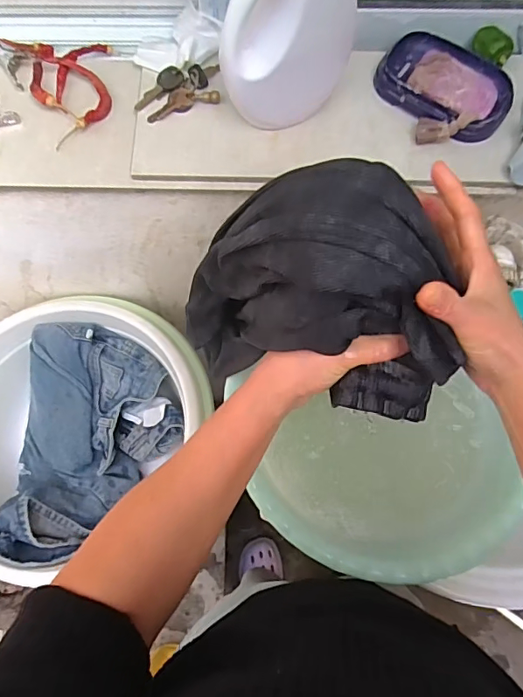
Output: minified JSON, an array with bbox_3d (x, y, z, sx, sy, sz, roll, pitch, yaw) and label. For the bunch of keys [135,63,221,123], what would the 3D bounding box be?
[{"bbox_3d":[-0.093,-0.289,0.541,0.094,0.018,0.053,-18,71,-7],"label":"bunch of keys"}]

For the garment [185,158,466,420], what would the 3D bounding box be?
[{"bbox_3d":[0.034,-0.011,0.399,0.166,0.246,0.162,-14,71,-6],"label":"garment"}]

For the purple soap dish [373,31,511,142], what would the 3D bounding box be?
[{"bbox_3d":[0.203,-0.293,0.539,0.146,0.024,0.100,34,73,11],"label":"purple soap dish"}]

